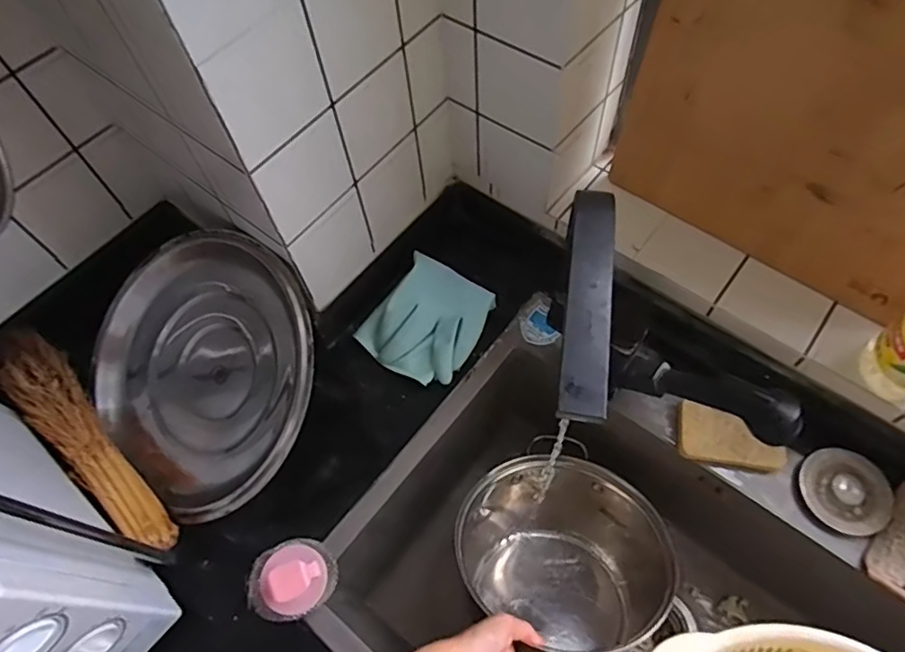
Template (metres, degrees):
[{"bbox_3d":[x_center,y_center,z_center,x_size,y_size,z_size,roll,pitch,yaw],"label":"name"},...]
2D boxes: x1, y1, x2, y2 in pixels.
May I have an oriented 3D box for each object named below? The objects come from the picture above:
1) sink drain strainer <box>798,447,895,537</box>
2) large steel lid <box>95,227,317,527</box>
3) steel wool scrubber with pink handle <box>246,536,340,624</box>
[{"bbox_3d":[0.406,0.168,0.594,0.085,0.015,0.082,-1,62,2],"label":"sink drain strainer"},{"bbox_3d":[-0.267,0.044,0.639,0.292,0.052,0.278,-4,81,24],"label":"large steel lid"},{"bbox_3d":[-0.160,0.245,0.560,0.080,0.046,0.070,-36,66,-16],"label":"steel wool scrubber with pink handle"}]

